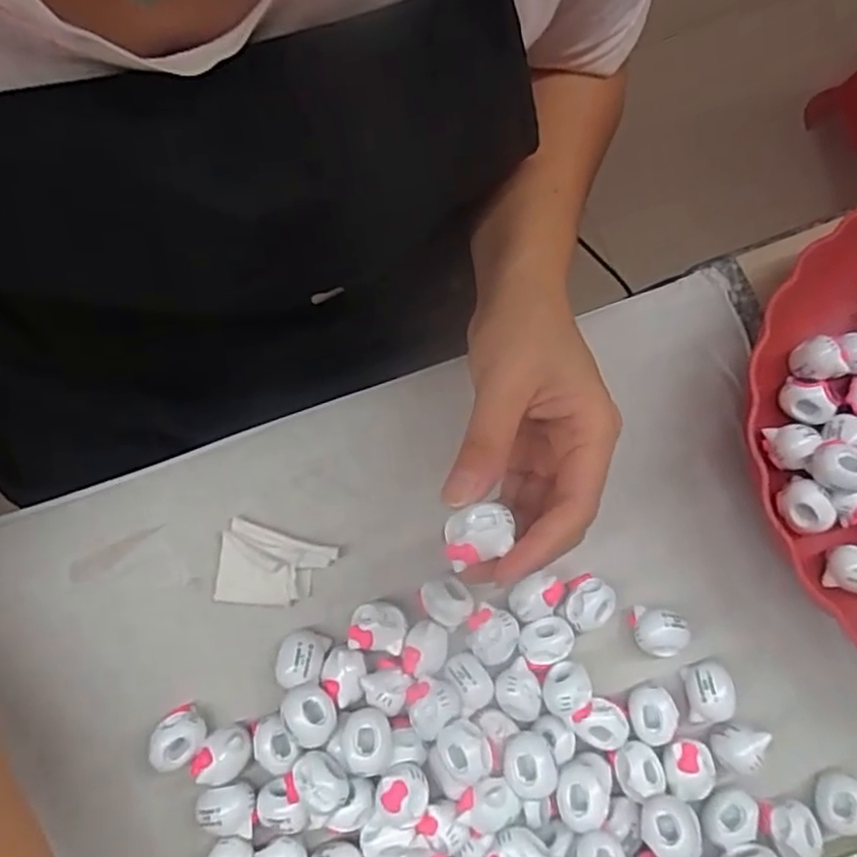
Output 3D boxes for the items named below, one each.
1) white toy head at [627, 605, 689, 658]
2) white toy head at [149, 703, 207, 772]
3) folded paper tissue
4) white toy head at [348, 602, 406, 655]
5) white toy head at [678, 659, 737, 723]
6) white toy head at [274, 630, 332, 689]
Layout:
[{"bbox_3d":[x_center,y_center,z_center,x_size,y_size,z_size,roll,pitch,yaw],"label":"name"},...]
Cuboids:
[{"bbox_3d":[0.107,0.095,0.326,0.024,0.018,0.020,11,77,1],"label":"white toy head"},{"bbox_3d":[-0.110,0.136,0.311,0.025,0.020,0.021,-43,82,-10],"label":"white toy head"},{"bbox_3d":[-0.074,0.066,0.330,0.053,0.009,0.037,11,77,1],"label":"folded paper tissue"},{"bbox_3d":[-0.023,0.091,0.321,0.024,0.016,0.021,9,77,0],"label":"white toy head"},{"bbox_3d":[0.129,0.120,0.321,0.019,0.018,0.027,-4,77,-3],"label":"white toy head"},{"bbox_3d":[-0.058,0.104,0.317,0.021,0.017,0.025,17,77,2],"label":"white toy head"}]

